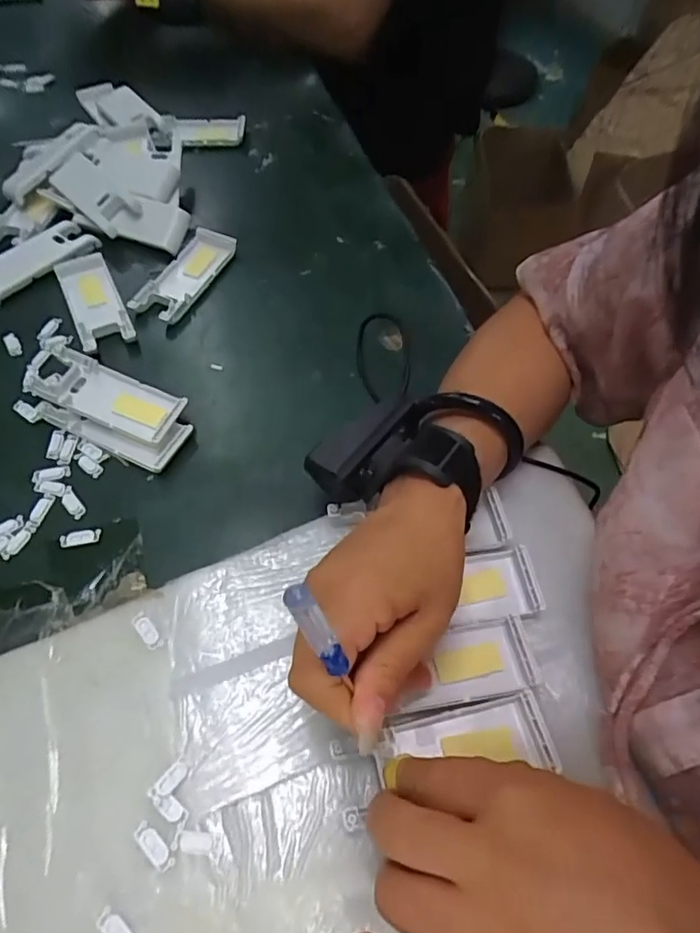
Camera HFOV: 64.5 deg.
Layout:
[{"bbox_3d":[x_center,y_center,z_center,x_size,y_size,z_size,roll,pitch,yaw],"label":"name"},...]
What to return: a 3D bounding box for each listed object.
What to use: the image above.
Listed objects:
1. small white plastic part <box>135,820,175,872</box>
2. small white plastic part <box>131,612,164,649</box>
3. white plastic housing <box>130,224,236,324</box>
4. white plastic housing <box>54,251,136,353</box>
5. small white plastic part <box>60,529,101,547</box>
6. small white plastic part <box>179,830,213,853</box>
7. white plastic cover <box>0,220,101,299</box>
[{"bbox_3d":[-0.089,0.172,0.251,0.023,0.004,0.008,38,65,20],"label":"small white plastic part"},{"bbox_3d":[-0.111,0.090,0.303,0.009,0.004,0.023,-38,66,-22],"label":"small white plastic part"},{"bbox_3d":[-0.137,-0.160,0.462,0.043,0.015,0.099,21,60,11],"label":"white plastic housing"},{"bbox_3d":[-0.206,-0.134,0.448,0.039,0.010,0.110,-23,62,-15],"label":"white plastic housing"},{"bbox_3d":[-0.168,0.045,0.345,0.025,0.004,0.009,-11,59,-8],"label":"small white plastic part"},{"bbox_3d":[-0.071,0.172,0.254,0.015,0.004,0.008,6,58,2],"label":"small white plastic part"},{"bbox_3d":[-0.265,-0.173,0.466,0.043,0.008,0.103,37,64,19],"label":"white plastic cover"}]

